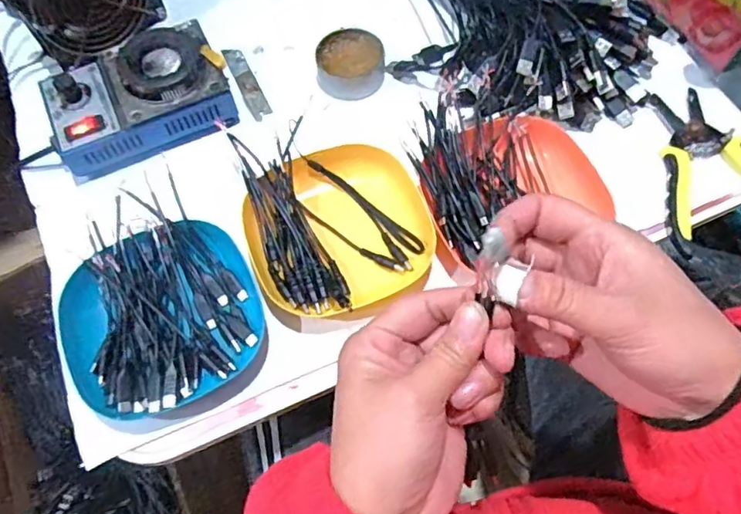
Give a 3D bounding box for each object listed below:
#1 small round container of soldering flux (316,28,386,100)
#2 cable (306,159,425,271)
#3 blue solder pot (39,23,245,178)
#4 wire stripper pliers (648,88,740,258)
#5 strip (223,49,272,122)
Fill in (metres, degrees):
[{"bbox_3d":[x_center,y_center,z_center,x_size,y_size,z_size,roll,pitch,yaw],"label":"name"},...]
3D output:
[{"bbox_3d":[-0.018,-0.178,0.534,0.063,0.026,0.068,-1,66,1],"label":"small round container of soldering flux"},{"bbox_3d":[-0.003,-0.040,0.465,0.022,0.016,0.122,-39,71,-15],"label":"cable"},{"bbox_3d":[-0.202,-0.141,0.501,0.152,0.064,0.105,-18,67,-7],"label":"blue solder pot"},{"bbox_3d":[0.287,-0.079,0.478,0.108,0.018,0.154,-7,66,-2],"label":"wire stripper pliers"},{"bbox_3d":[-0.118,-0.166,0.543,0.019,0.004,0.094,-22,66,-14],"label":"strip"}]

